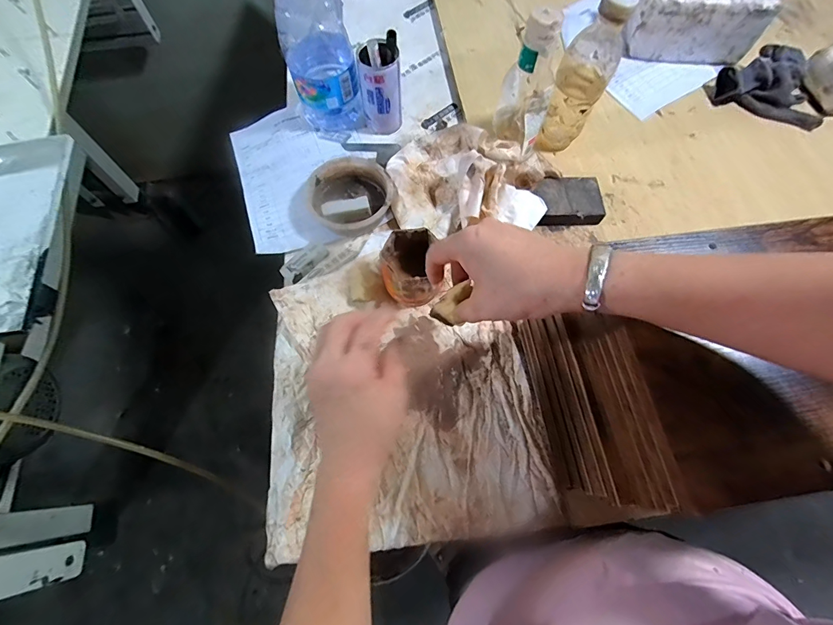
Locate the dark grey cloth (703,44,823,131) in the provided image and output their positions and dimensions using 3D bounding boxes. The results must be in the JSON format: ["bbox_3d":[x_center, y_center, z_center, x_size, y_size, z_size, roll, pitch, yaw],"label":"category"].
[{"bbox_3d":[0.614,-0.375,0.663,0.145,0.053,0.165,-27,71,-12],"label":"dark grey cloth"}]

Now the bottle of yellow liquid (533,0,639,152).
[{"bbox_3d":[0.234,-0.331,0.552,0.070,0.216,0.060,25,69,8],"label":"bottle of yellow liquid"}]

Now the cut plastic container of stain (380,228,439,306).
[{"bbox_3d":[-0.010,-0.059,0.513,0.067,0.066,0.082,-3,68,-3],"label":"cut plastic container of stain"}]

